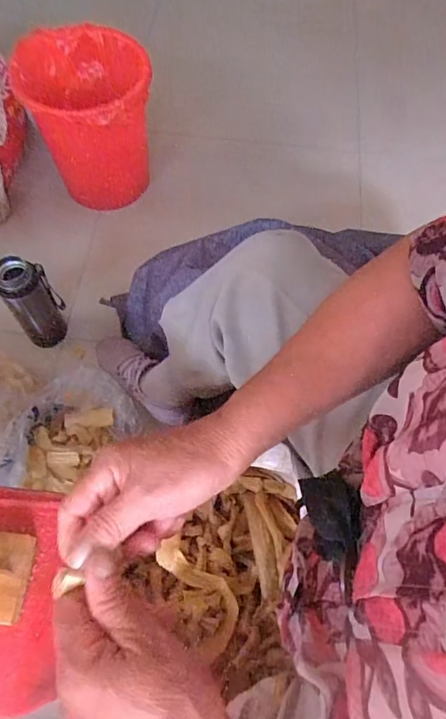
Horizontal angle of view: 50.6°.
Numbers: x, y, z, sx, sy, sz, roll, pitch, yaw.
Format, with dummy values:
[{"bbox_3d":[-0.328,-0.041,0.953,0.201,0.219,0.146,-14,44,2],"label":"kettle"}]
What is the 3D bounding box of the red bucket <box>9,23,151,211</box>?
[{"bbox_3d":[-0.259,-0.464,0.961,0.231,0.287,0.239,1,65,-1],"label":"red bucket"}]

